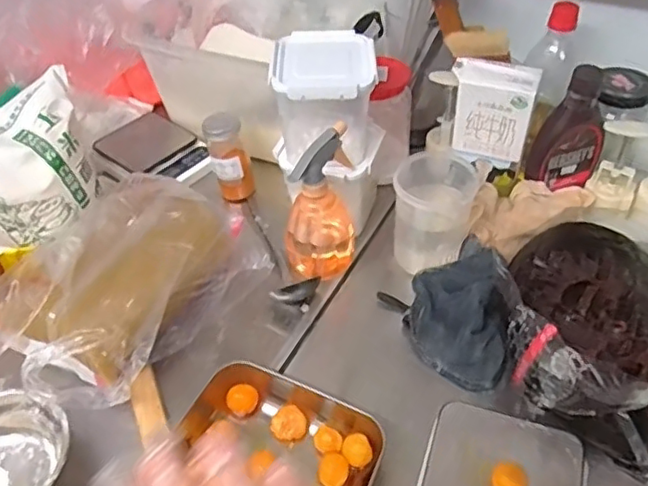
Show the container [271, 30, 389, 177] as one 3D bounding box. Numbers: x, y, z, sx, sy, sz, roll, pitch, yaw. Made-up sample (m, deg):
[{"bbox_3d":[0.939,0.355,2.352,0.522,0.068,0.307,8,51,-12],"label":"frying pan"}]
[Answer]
[{"bbox_3d":[0.001,-0.162,0.722,0.121,0.127,0.125,-5,45,2],"label":"container"}]

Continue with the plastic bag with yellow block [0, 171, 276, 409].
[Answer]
[{"bbox_3d":[-0.242,0.043,0.714,0.210,0.100,0.318,23,52,27],"label":"plastic bag with yellow block"}]

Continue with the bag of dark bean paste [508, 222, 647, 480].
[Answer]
[{"bbox_3d":[0.278,0.094,0.627,0.178,0.135,0.193,14,48,20],"label":"bag of dark bean paste"}]

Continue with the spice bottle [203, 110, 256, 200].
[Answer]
[{"bbox_3d":[-0.132,-0.118,0.848,0.054,0.119,0.042,-12,45,-5],"label":"spice bottle"}]

